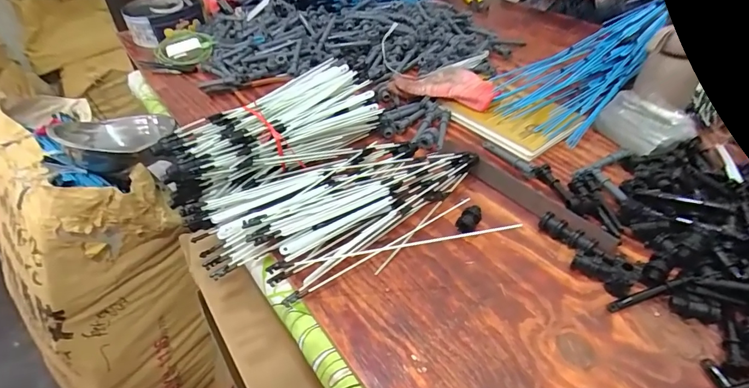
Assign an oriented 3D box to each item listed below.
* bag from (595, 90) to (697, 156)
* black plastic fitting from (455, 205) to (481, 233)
[{"bbox_3d":[0.396,-0.108,0.618,0.083,0.041,0.117,-13,43,-10],"label":"bag"},{"bbox_3d":[0.116,0.030,0.510,0.021,0.017,0.034,32,53,33],"label":"black plastic fitting"}]

